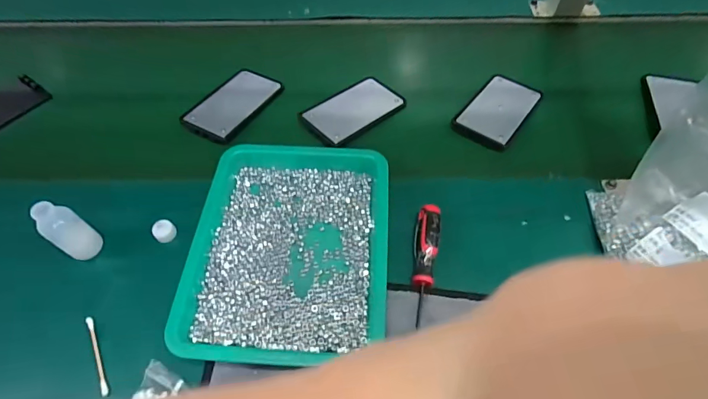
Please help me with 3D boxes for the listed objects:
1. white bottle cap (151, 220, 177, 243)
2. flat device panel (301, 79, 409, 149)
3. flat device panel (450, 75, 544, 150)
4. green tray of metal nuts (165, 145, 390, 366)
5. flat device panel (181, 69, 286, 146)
[{"bbox_3d":[-0.187,0.031,0.408,0.016,0.017,0.020,36,62,23],"label":"white bottle cap"},{"bbox_3d":[-0.001,-0.112,0.509,0.125,0.013,0.072,-36,62,-22],"label":"flat device panel"},{"bbox_3d":[0.178,-0.111,0.507,0.068,0.012,0.123,31,61,20],"label":"flat device panel"},{"bbox_3d":[-0.058,0.039,0.396,0.178,0.029,0.221,1,58,1],"label":"green tray of metal nuts"},{"bbox_3d":[-0.151,-0.122,0.518,0.073,0.013,0.124,24,58,16],"label":"flat device panel"}]

